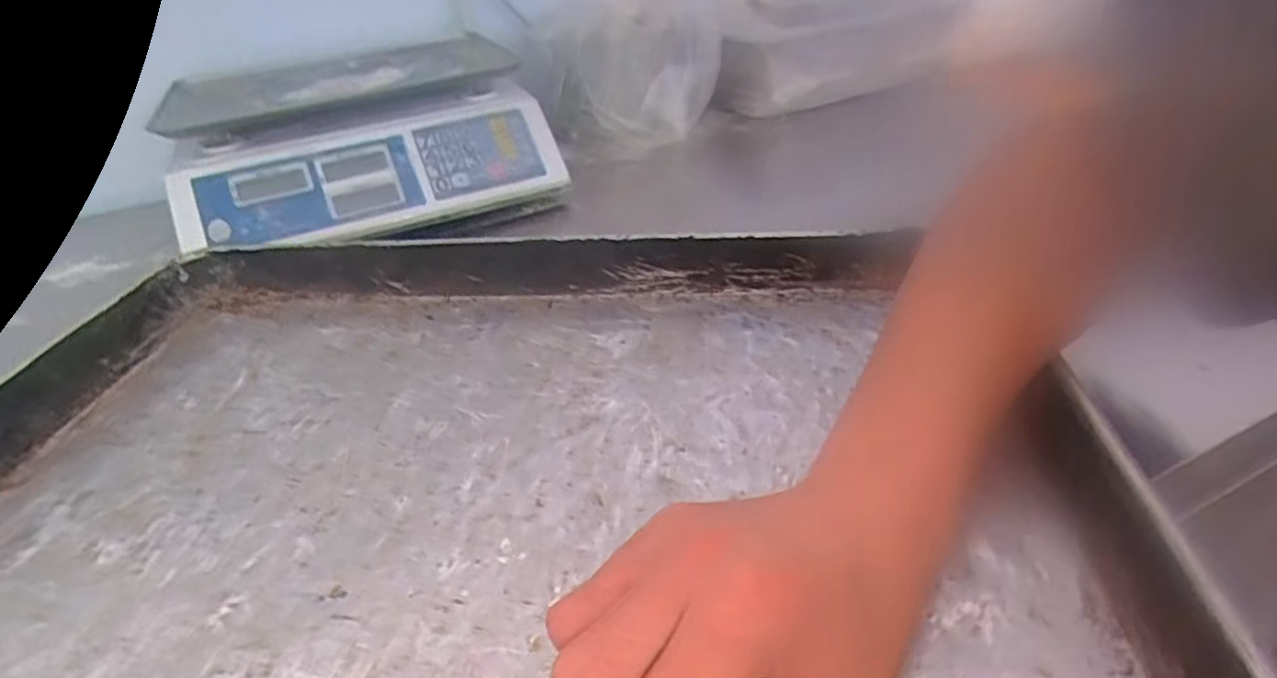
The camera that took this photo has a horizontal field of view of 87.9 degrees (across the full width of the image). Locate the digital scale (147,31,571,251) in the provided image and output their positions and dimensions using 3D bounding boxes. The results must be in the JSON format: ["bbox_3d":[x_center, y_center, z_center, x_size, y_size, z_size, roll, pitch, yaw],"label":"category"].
[{"bbox_3d":[-0.279,-0.200,0.690,0.334,0.121,0.317,-19,36,-17],"label":"digital scale"}]

